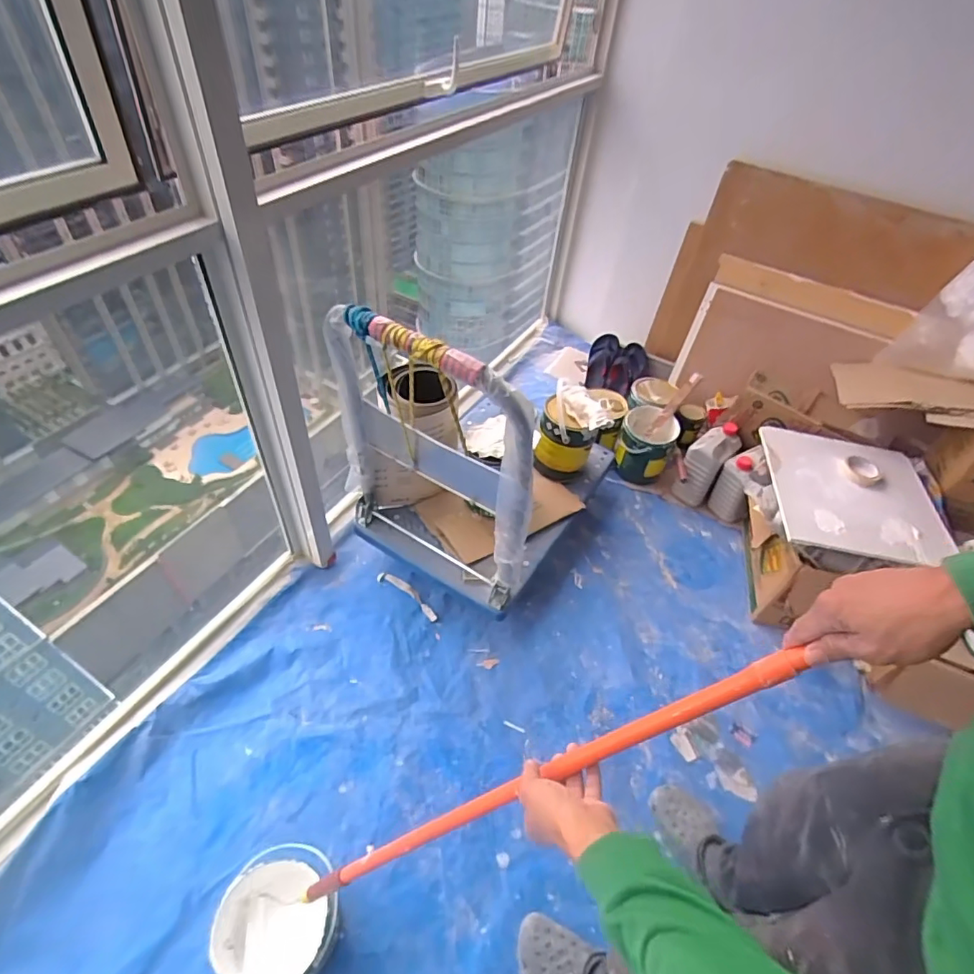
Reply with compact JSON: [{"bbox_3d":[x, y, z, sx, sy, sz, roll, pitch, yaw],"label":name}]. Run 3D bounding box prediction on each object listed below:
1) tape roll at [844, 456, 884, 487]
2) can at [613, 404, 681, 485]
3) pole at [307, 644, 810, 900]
[{"bbox_3d":[0.923,-0.039,1.329,0.084,0.020,0.086,2,48,-2],"label":"tape roll"},{"bbox_3d":[0.486,-0.132,1.676,0.160,0.211,0.170,2,48,-2],"label":"can"},{"bbox_3d":[0.004,0.368,0.631,0.020,0.761,0.023,27,34,-38],"label":"pole"}]

